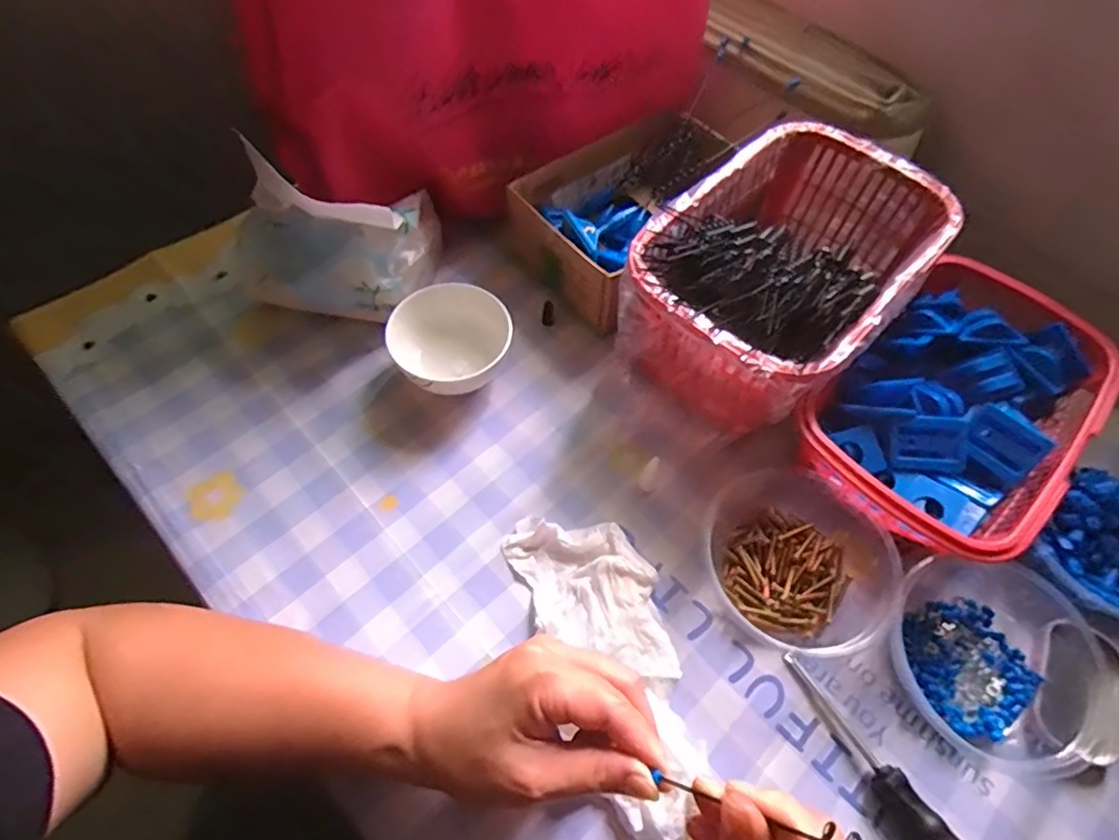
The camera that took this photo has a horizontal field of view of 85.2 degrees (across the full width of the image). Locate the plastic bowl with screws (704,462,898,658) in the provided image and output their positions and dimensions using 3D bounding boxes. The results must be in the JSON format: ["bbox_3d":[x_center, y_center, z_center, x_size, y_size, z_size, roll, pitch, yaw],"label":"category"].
[{"bbox_3d":[0.150,0.087,0.388,0.109,0.042,0.118,-37,66,-20],"label":"plastic bowl with screws"}]

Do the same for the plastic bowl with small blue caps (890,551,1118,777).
[{"bbox_3d":[0.268,0.134,0.359,0.128,0.042,0.133,-35,66,-19],"label":"plastic bowl with small blue caps"}]

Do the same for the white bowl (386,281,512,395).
[{"bbox_3d":[-0.080,-0.053,0.457,0.083,0.054,0.081,0,60,0],"label":"white bowl"}]

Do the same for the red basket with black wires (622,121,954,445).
[{"bbox_3d":[0.161,-0.100,0.453,0.153,0.113,0.224,38,67,20],"label":"red basket with black wires"}]

